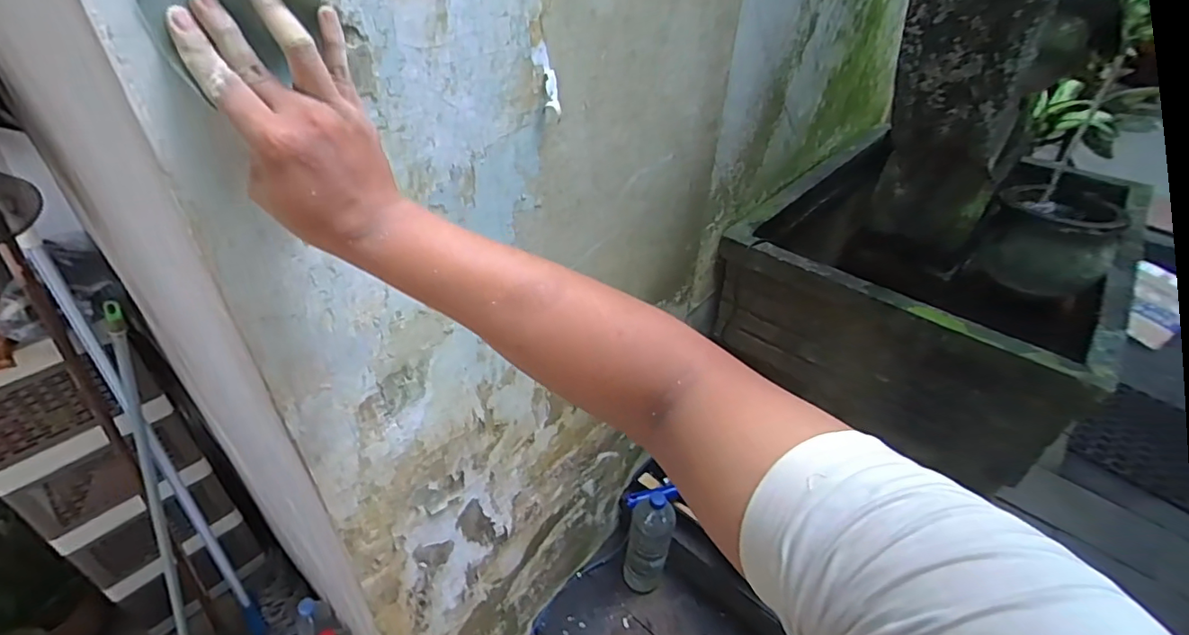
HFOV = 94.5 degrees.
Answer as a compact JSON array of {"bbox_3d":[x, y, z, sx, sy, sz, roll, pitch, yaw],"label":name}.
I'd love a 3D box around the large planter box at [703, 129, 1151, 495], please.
[{"bbox_3d":[0.683,-0.049,1.185,0.620,0.405,0.587,30,47,30],"label":"large planter box"}]

